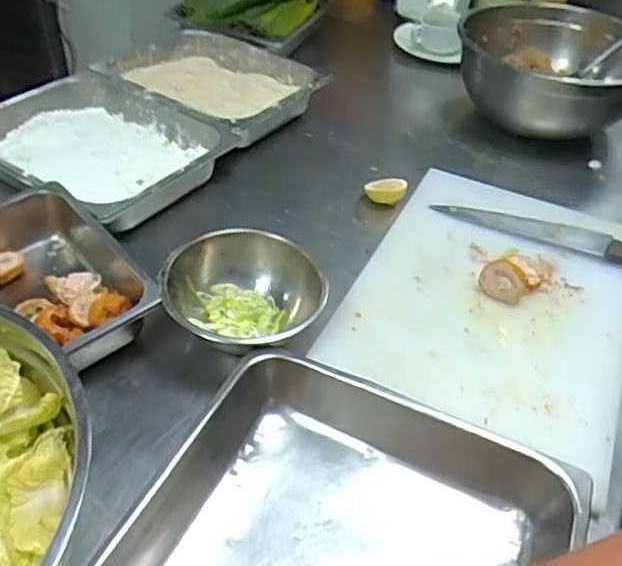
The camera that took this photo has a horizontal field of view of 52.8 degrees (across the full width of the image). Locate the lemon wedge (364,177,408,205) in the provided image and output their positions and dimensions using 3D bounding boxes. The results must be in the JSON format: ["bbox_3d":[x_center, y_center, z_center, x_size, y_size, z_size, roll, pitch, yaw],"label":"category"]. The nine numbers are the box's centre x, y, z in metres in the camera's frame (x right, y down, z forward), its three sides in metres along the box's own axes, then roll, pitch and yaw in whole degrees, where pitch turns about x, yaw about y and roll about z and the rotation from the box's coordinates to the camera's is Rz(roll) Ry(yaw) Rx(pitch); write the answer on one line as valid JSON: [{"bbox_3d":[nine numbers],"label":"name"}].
[{"bbox_3d":[0.105,-0.128,0.885,0.056,0.045,0.026,7,43,2],"label":"lemon wedge"}]

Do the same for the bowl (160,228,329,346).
[{"bbox_3d":[-0.070,0.024,0.673,0.164,0.080,0.153,3,43,-3],"label":"bowl"}]

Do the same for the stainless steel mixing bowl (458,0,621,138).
[{"bbox_3d":[0.404,-0.353,1.073,0.302,0.148,0.374,18,44,13],"label":"stainless steel mixing bowl"}]

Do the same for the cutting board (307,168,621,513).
[{"bbox_3d":[0.225,0.002,0.747,0.301,0.021,0.422,22,45,15],"label":"cutting board"}]

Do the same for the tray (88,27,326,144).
[{"bbox_3d":[-0.163,-0.344,1.055,0.346,0.061,0.273,31,48,24],"label":"tray"}]

